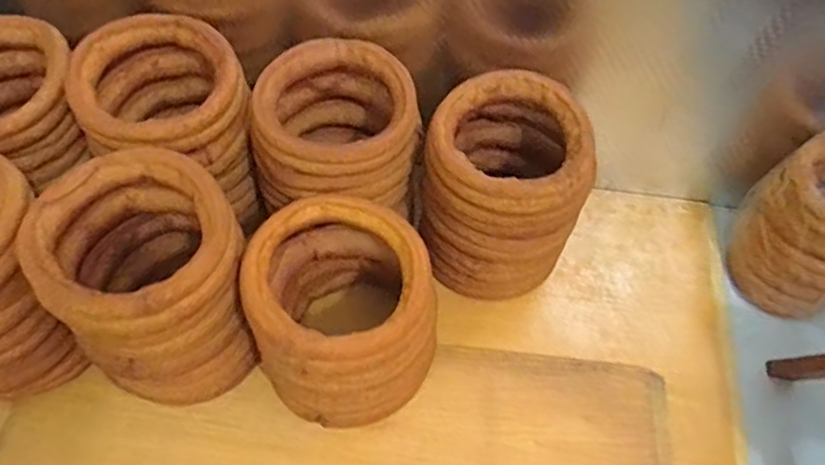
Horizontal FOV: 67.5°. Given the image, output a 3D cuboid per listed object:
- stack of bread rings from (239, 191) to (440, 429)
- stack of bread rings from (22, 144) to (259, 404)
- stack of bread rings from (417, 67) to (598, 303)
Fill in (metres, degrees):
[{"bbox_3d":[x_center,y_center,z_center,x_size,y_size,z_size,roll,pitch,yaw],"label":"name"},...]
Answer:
[{"bbox_3d":[-0.084,0.101,0.718,0.200,0.210,0.204,-40,68,-21],"label":"stack of bread rings"},{"bbox_3d":[-0.289,0.061,0.710,0.199,0.240,0.210,-34,65,-20],"label":"stack of bread rings"},{"bbox_3d":[0.115,-0.049,0.789,0.196,0.220,0.201,23,62,12],"label":"stack of bread rings"}]

